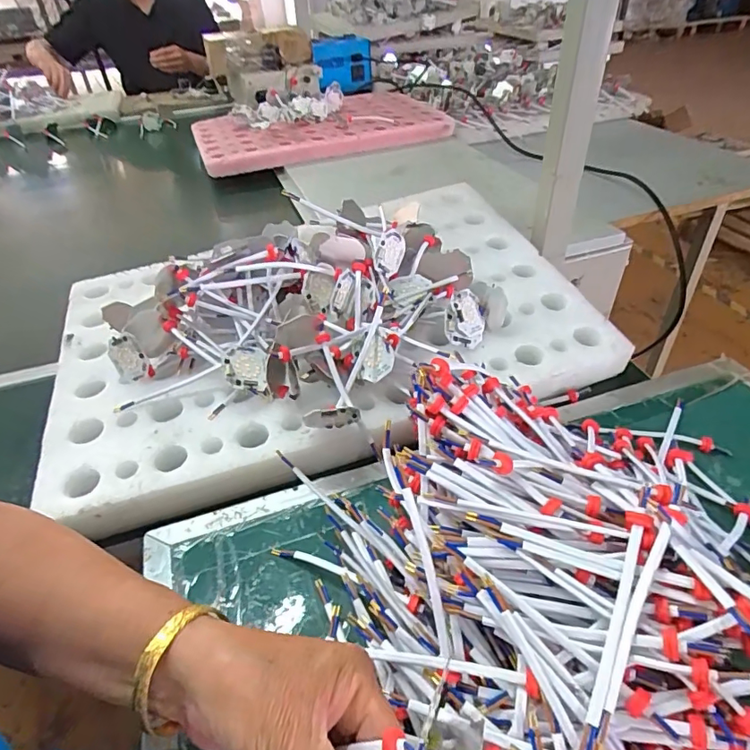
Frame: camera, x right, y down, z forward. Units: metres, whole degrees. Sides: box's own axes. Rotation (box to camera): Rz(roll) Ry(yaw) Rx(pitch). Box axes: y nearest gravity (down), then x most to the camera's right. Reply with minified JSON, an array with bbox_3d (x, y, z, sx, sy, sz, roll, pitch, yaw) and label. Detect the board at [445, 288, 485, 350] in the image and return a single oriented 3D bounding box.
[{"bbox_3d":[0.093,-0.057,0.505,0.050,0.057,0.011,5,-4,-37],"label":"board"}]

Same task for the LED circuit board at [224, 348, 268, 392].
[{"bbox_3d":[-0.119,-0.007,0.459,0.039,0.009,0.048,16,51,-28],"label":"LED circuit board"}]

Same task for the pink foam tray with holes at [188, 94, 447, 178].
[{"bbox_3d":[-0.134,-0.576,1.169,0.551,0.054,0.377,-16,41,-14],"label":"pink foam tray with holes"}]

